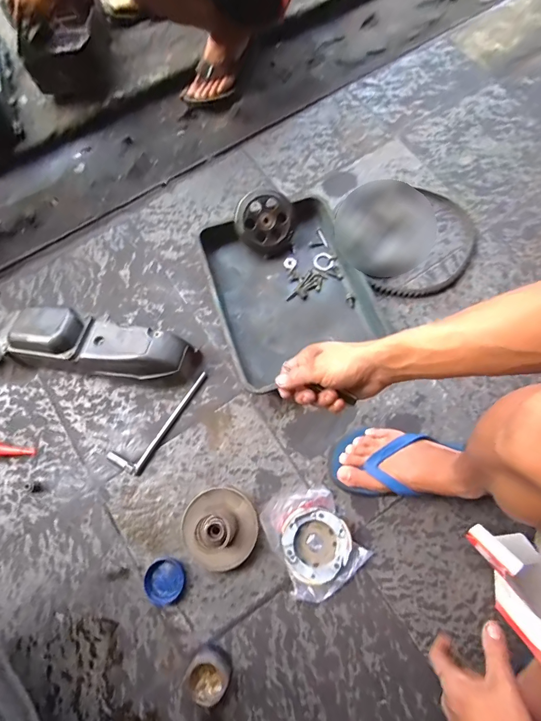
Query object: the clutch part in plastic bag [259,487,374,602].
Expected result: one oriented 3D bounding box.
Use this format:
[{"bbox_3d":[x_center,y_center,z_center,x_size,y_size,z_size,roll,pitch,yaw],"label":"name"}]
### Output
[{"bbox_3d":[0.068,0.284,0.594,0.126,0.029,0.155,-26,74,-6],"label":"clutch part in plastic bag"}]

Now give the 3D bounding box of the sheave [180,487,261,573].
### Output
[{"bbox_3d":[-0.080,0.263,0.587,0.111,0.062,0.116,0,73,1],"label":"sheave"}]

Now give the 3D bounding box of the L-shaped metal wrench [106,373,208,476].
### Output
[{"bbox_3d":[-0.196,0.099,0.667,0.061,0.012,0.211,32,76,10],"label":"L-shaped metal wrench"}]

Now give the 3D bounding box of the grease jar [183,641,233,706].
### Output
[{"bbox_3d":[-0.088,0.448,0.536,0.059,0.033,0.059,0,73,1],"label":"grease jar"}]

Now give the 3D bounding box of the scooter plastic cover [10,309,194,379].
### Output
[{"bbox_3d":[-0.306,-0.025,0.665,0.319,0.093,0.097,9,74,4],"label":"scooter plastic cover"}]

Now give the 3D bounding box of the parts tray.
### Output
[{"bbox_3d":[0.032,-0.130,0.708,0.275,0.055,0.344,-21,74,-5],"label":"parts tray"}]

